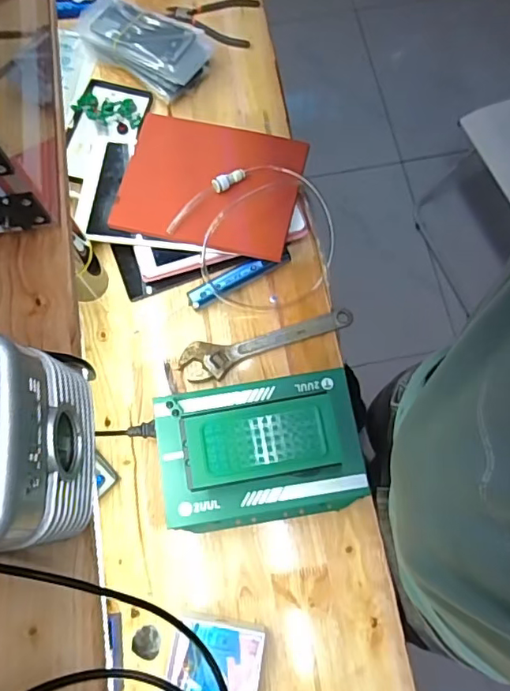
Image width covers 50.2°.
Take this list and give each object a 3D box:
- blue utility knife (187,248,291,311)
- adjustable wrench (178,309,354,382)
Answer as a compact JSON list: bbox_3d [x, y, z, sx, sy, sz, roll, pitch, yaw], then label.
[{"bbox_3d":[-0.022,-0.095,0.750,0.149,0.025,0.034,-29,75,-8],"label":"blue utility knife"},{"bbox_3d":[0.020,0.000,0.730,0.237,0.019,0.051,-14,74,-4],"label":"adjustable wrench"}]

